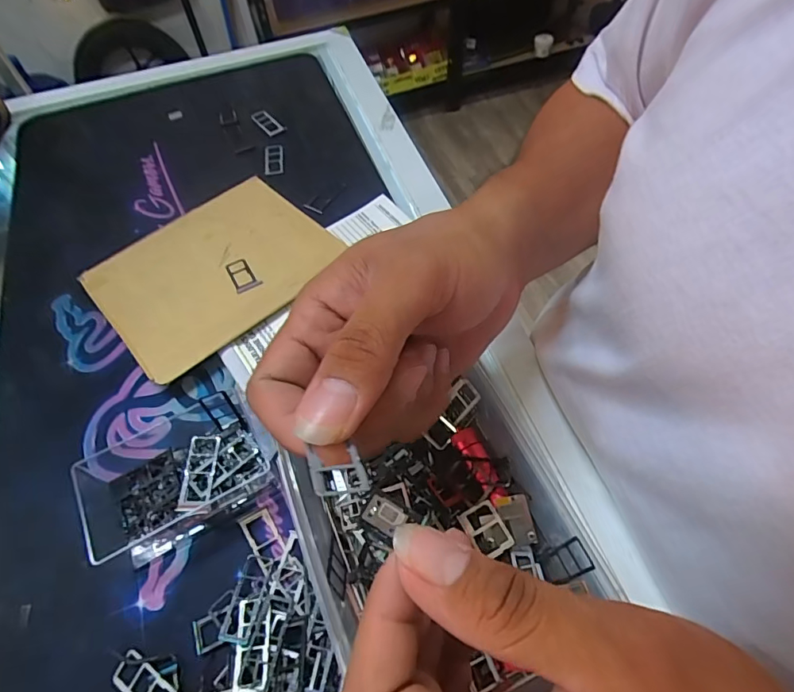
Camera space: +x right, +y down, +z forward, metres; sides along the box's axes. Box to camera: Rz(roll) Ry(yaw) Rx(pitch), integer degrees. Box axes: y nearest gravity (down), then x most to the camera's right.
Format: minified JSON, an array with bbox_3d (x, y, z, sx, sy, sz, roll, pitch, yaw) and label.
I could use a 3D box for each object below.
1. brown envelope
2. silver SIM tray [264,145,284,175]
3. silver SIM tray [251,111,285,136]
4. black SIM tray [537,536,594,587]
[{"bbox_3d":[-0.136,-0.062,0.356,0.161,0.005,0.145,-38,56,-22],"label":"brown envelope"},{"bbox_3d":[-0.114,-0.173,0.442,0.018,0.004,0.044,-10,58,-2],"label":"silver SIM tray"},{"bbox_3d":[-0.131,-0.225,0.479,0.017,0.004,0.046,-38,63,-18],"label":"silver SIM tray"},{"bbox_3d":[0.078,0.100,0.220,0.004,0.035,0.014,-11,58,-24],"label":"black SIM tray"}]

